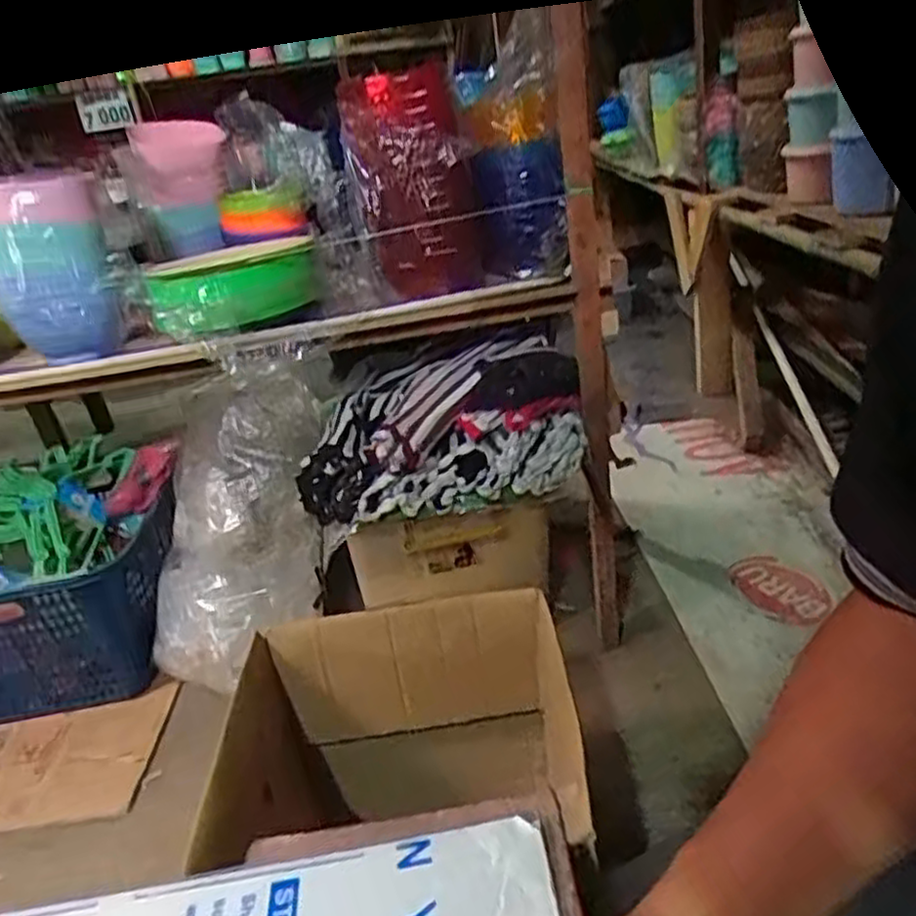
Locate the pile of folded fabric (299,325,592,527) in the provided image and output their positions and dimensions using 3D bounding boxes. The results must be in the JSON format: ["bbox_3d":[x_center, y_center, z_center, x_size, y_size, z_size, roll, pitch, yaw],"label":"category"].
[{"bbox_3d":[-0.045,-0.054,1.266,0.436,0.214,0.291,-14,26,-14],"label":"pile of folded fabric"}]

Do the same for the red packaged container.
[{"bbox_3d":[-0.064,-0.384,1.068,0.157,0.291,0.125,-13,25,-11],"label":"red packaged container"}]

